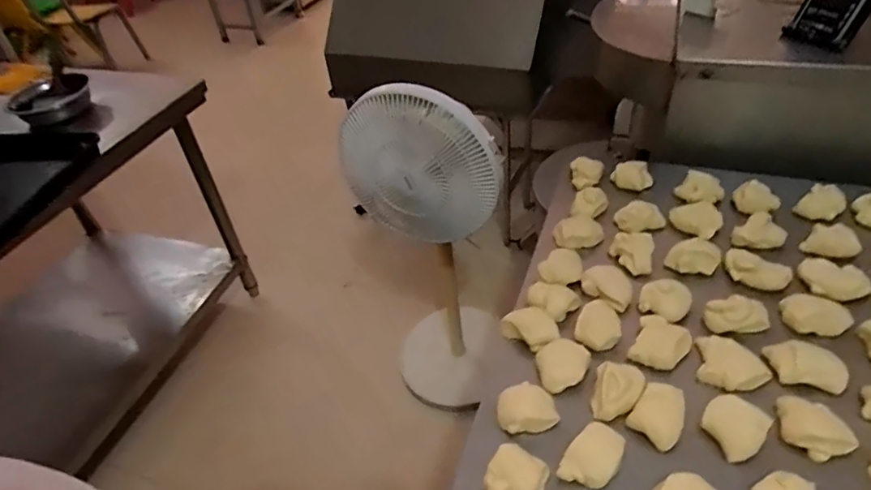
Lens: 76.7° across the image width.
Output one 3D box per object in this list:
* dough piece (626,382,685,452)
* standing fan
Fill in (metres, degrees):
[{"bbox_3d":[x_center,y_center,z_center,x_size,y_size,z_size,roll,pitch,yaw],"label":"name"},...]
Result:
[{"bbox_3d":[0.249,0.187,0.609,0.050,0.029,0.064,30,51,31],"label":"dough piece"},{"bbox_3d":[-0.031,0.080,1.393,0.268,0.978,0.320,-15,44,-13],"label":"standing fan"}]

